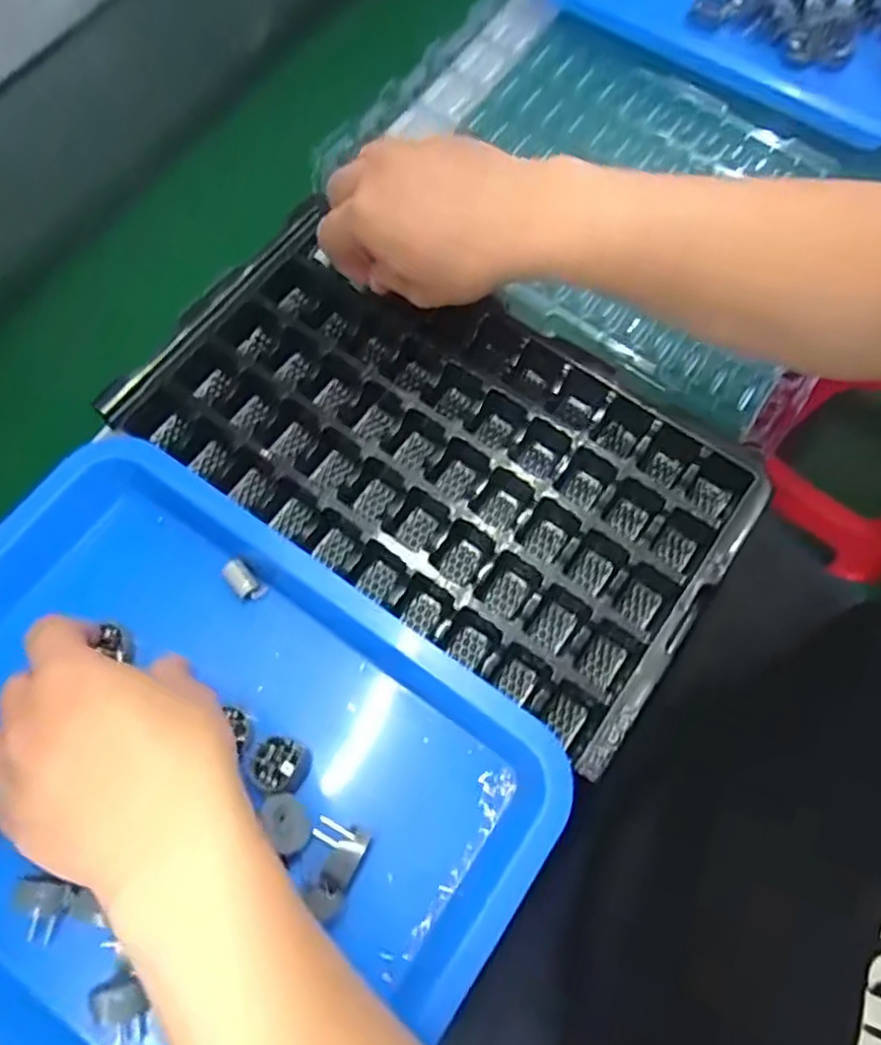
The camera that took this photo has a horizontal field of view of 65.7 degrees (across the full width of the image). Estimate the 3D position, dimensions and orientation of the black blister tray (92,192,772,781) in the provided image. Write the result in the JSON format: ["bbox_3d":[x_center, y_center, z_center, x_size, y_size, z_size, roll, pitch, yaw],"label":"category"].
[{"bbox_3d":[0.001,-0.041,0.411,0.334,0.050,0.193,34,73,13],"label":"black blister tray"}]

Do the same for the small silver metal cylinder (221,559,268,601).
[{"bbox_3d":[-0.112,0.033,0.388,0.014,0.014,0.022,-42,74,-14],"label":"small silver metal cylinder"}]

